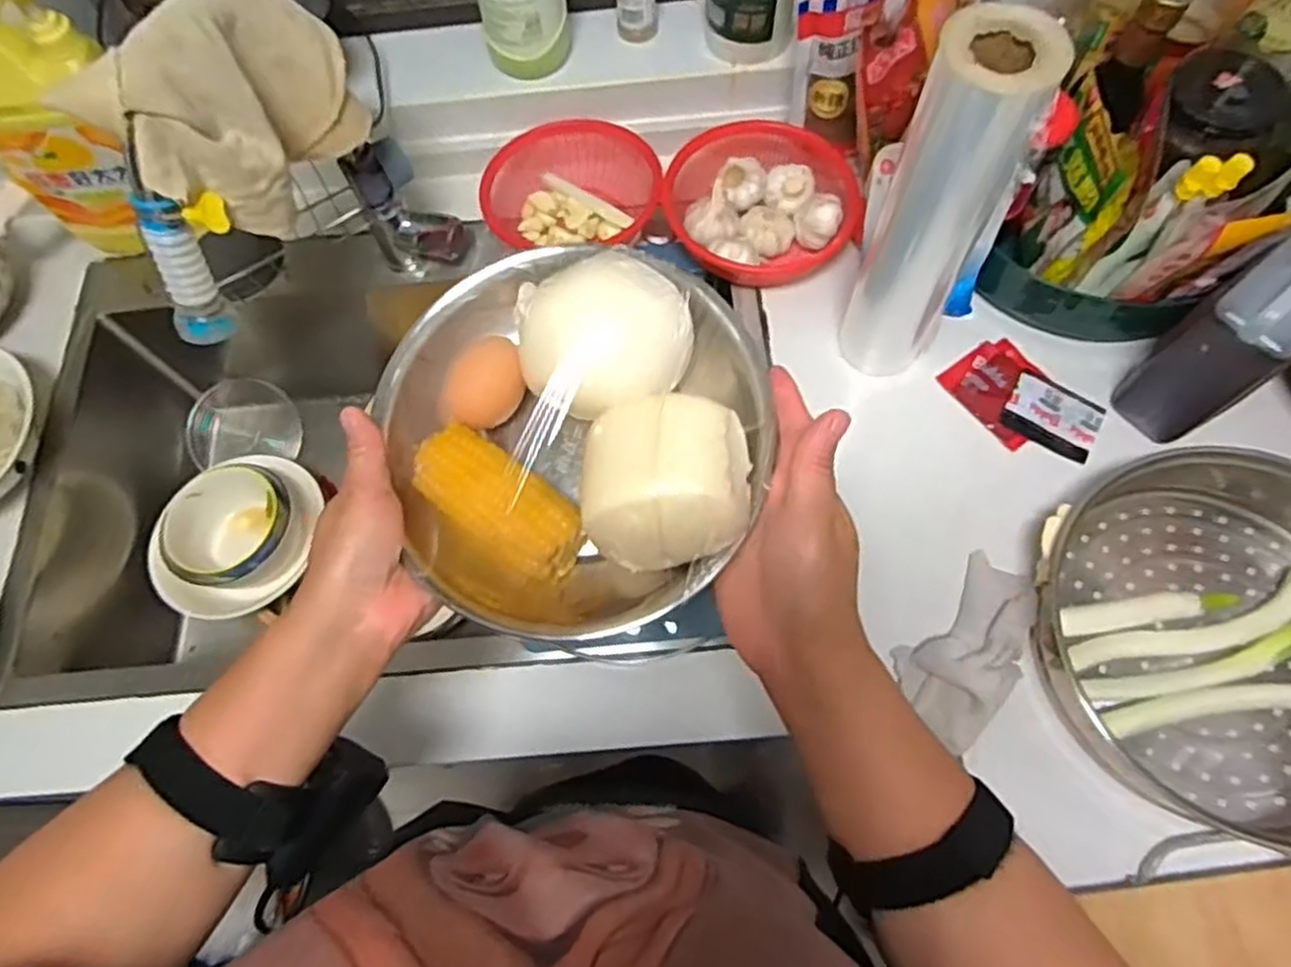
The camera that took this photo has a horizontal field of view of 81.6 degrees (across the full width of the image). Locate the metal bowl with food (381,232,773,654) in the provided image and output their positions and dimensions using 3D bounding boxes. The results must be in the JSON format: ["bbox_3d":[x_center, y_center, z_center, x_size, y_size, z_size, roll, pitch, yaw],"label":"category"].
[{"bbox_3d":[-0.043,-0.025,0.406,0.209,0.094,0.197,-1,68,3],"label":"metal bowl with food"}]

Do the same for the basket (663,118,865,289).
[{"bbox_3d":[0.111,-0.266,0.710,0.176,0.047,0.156,3,68,4],"label":"basket"}]

